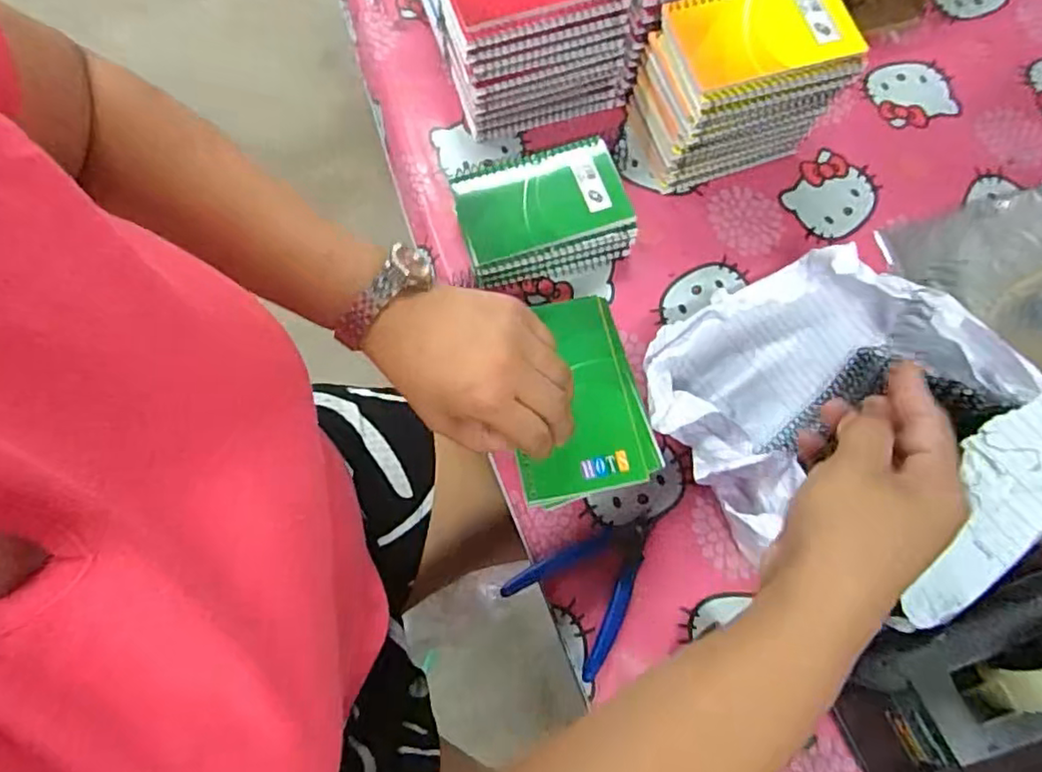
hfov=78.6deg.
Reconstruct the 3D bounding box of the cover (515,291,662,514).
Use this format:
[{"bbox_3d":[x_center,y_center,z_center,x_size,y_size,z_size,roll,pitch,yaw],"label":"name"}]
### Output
[{"bbox_3d":[0.037,0.008,0.428,0.094,0.018,0.131,-11,73,-9],"label":"cover"}]

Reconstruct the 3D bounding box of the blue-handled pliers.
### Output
[{"bbox_3d":[0.057,0.137,0.459,0.112,0.012,0.082,-43,78,-11],"label":"blue-handled pliers"}]

